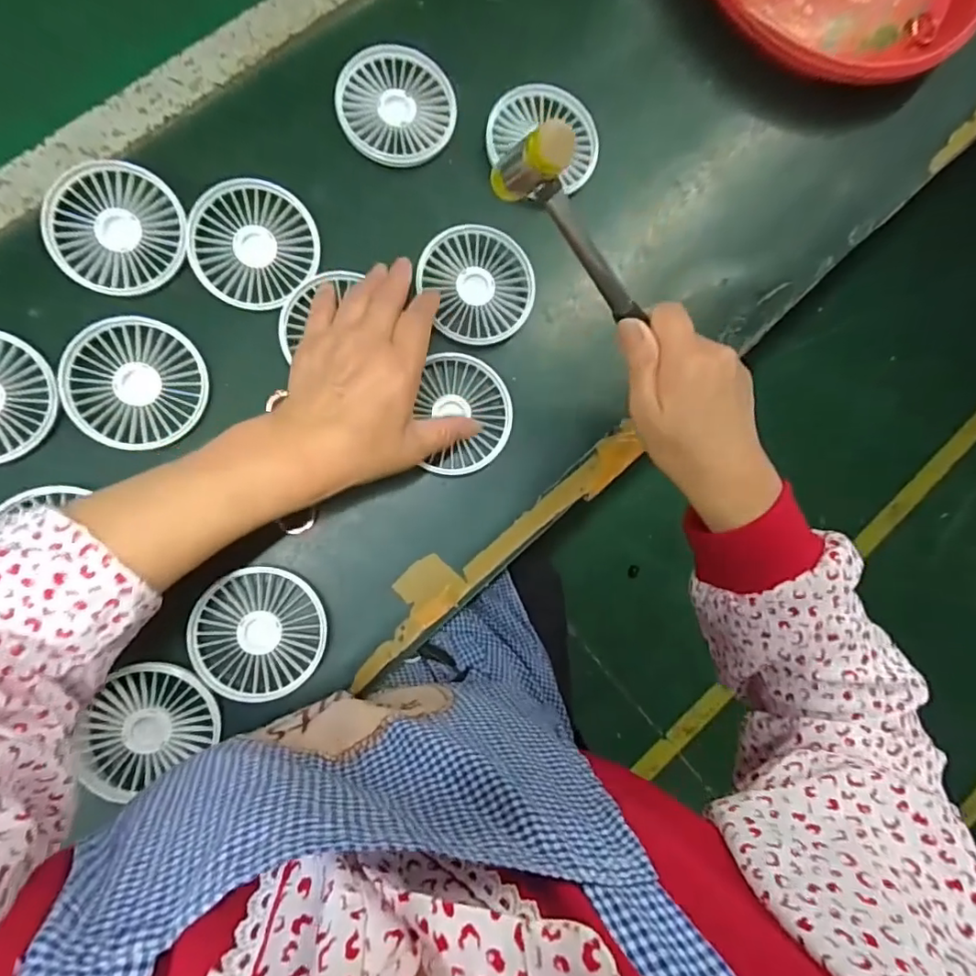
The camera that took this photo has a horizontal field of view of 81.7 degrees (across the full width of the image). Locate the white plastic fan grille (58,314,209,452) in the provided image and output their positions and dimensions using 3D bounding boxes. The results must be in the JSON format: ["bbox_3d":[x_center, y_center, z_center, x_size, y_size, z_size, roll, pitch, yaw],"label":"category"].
[{"bbox_3d":[-0.243,-0.072,0.389,0.086,0.010,0.091,-42,93,-9],"label":"white plastic fan grille"}]

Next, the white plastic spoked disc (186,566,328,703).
[{"bbox_3d":[-0.159,0.101,0.392,0.086,0.016,0.085,1,86,-9],"label":"white plastic spoked disc"}]

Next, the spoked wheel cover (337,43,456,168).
[{"bbox_3d":[-0.070,-0.293,0.430,0.086,0.008,0.090,-11,88,-9],"label":"spoked wheel cover"}]

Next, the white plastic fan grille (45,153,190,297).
[{"bbox_3d":[-0.258,-0.182,0.393,0.086,0.009,0.090,0,86,-9],"label":"white plastic fan grille"}]

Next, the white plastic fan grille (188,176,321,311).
[{"bbox_3d":[-0.168,-0.176,0.406,0.086,0.006,0.088,1,86,-9],"label":"white plastic fan grille"}]

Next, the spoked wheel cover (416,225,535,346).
[{"bbox_3d":[-0.007,-0.155,0.426,0.081,0.005,0.087,-29,92,-8],"label":"spoked wheel cover"}]

